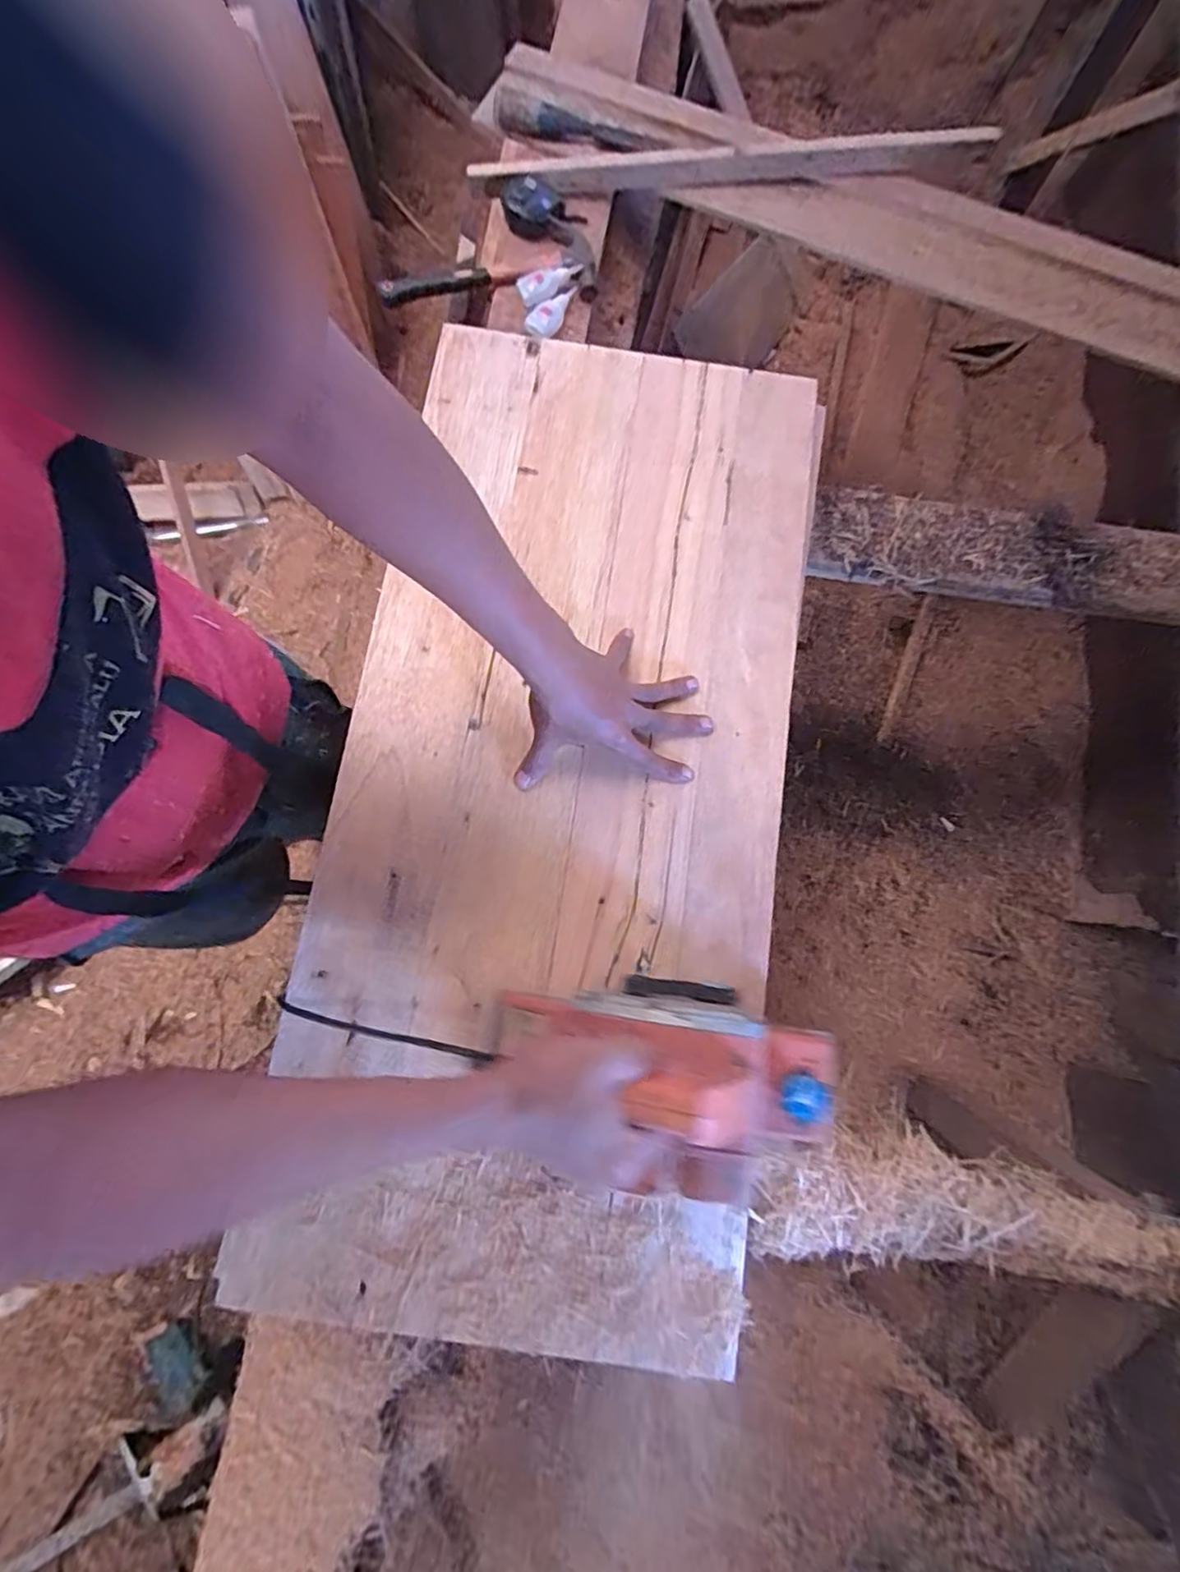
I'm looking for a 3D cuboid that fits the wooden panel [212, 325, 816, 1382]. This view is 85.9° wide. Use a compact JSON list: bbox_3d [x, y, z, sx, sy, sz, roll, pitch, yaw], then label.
[{"bbox_3d":[-0.023,-0.015,0.588,0.396,0.035,0.913,8,78,0],"label":"wooden panel"}]

